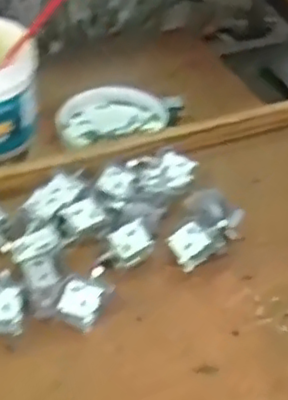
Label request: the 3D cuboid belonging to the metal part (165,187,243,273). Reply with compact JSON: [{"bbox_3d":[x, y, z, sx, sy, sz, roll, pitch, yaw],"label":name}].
[{"bbox_3d":[0.056,0.033,0.615,0.053,0.045,0.076,21,47,19],"label":"metal part"}]

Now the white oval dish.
[{"bbox_3d":[-0.040,-0.107,0.783,0.129,0.032,0.091,-9,45,-11],"label":"white oval dish"}]

